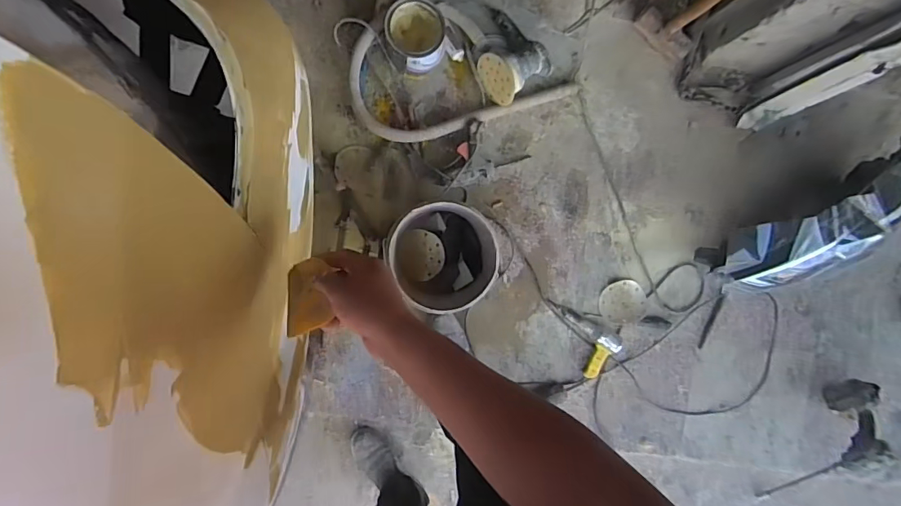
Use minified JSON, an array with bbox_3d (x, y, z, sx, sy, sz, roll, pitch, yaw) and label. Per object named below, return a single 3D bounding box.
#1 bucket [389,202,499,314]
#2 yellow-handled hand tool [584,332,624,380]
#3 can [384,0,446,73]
[{"bbox_3d":[-0.024,0.012,1.212,0.245,0.236,0.262,-15,93,-6],"label":"bucket"},{"bbox_3d":[0.435,0.296,1.384,0.079,0.050,0.151,36,88,-6],"label":"yellow-handled hand tool"},{"bbox_3d":[-0.092,-0.559,1.236,0.153,0.147,0.165,0,92,-7],"label":"can"}]

